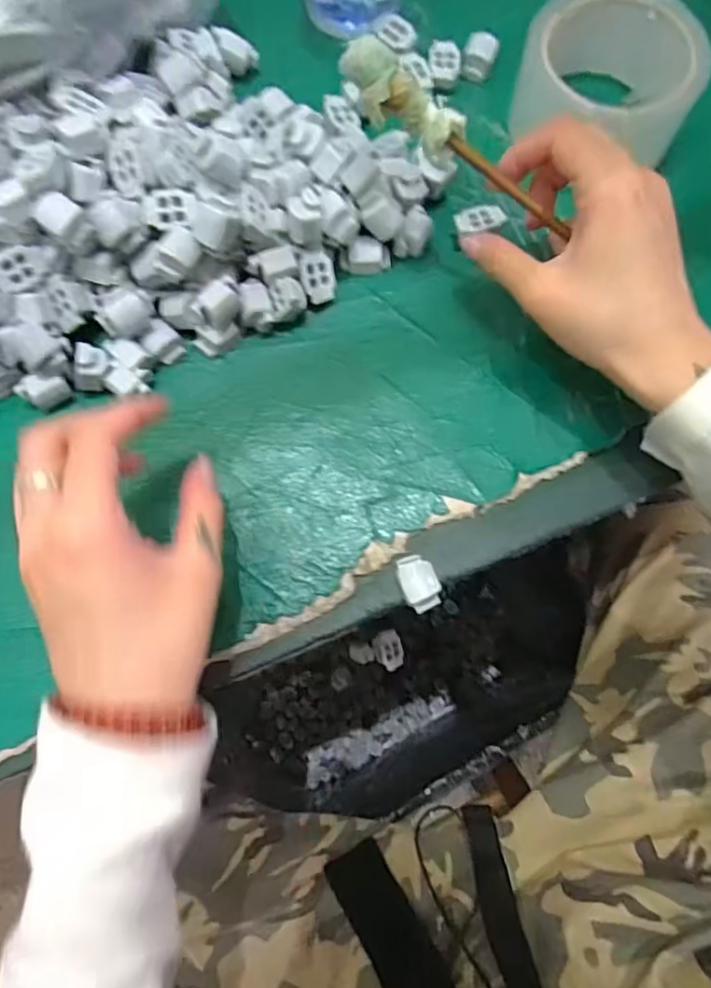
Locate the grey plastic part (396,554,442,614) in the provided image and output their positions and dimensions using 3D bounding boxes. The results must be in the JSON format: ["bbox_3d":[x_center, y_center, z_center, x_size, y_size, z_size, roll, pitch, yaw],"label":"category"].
[{"bbox_3d":[0.031,0.044,0.302,0.019,0.009,0.028,-18,78,-6],"label":"grey plastic part"}]

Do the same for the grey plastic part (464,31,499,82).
[{"bbox_3d":[0.077,-0.269,0.374,0.019,0.014,0.023,13,77,2],"label":"grey plastic part"}]

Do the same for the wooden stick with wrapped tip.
[{"bbox_3d":[0.047,-0.158,0.278,0.125,0.015,0.021,32,77,-14],"label":"wooden stick with wrapped tip"}]

